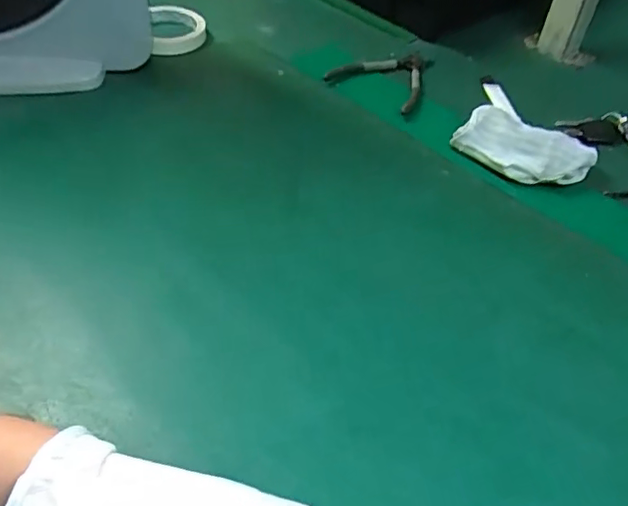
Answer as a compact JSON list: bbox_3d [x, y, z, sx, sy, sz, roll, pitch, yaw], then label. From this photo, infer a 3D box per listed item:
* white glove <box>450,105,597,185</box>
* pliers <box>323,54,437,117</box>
[{"bbox_3d":[0.204,-0.102,0.572,0.126,0.034,0.070,33,51,24],"label":"white glove"},{"bbox_3d":[0.091,-0.214,0.684,0.106,0.010,0.139,27,49,19],"label":"pliers"}]

